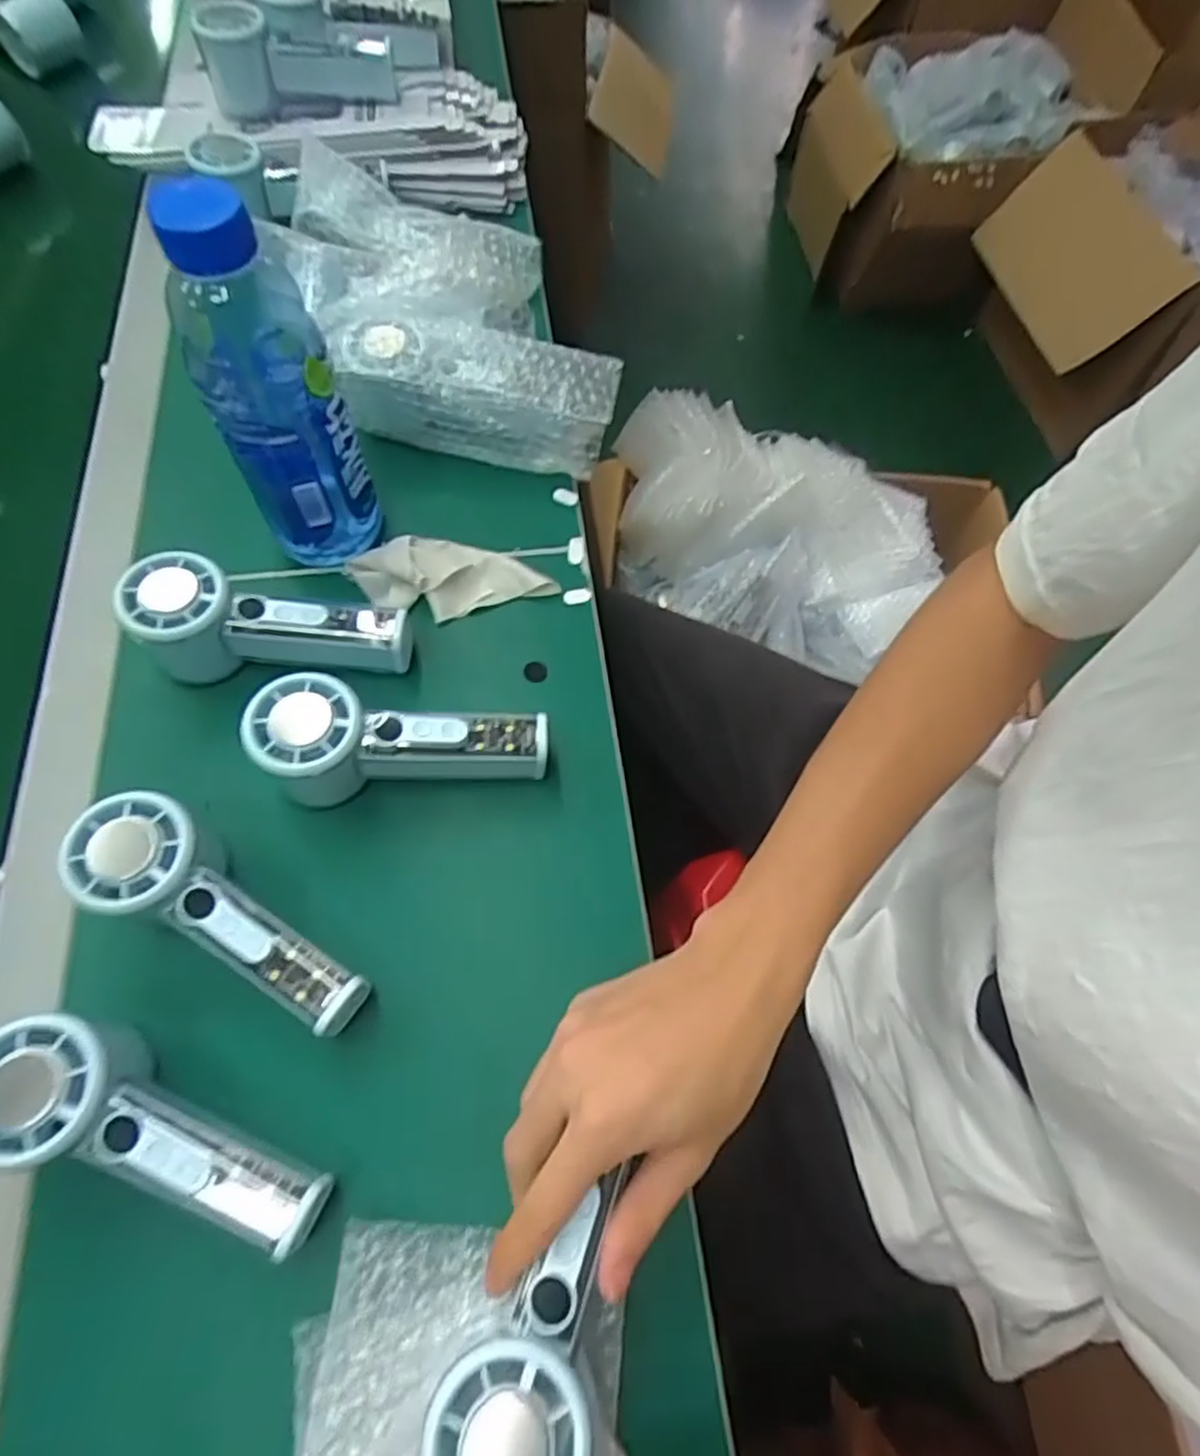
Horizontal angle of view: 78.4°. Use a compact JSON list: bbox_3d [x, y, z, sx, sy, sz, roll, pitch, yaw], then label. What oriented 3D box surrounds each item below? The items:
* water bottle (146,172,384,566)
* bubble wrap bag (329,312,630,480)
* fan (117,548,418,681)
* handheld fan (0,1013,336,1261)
[{"bbox_3d":[-0.177,-0.181,0.404,0.067,0.202,0.069,-23,68,-13],"label":"water bottle"},{"bbox_3d":[-0.087,-0.231,0.514,0.194,0.067,0.072,16,65,5],"label":"bubble wrap bag"},{"bbox_3d":[-0.191,-0.066,0.433,0.150,0.060,0.057,-4,65,-4],"label":"fan"},{"bbox_3d":[-0.188,0.174,0.322,0.151,0.062,0.053,17,65,6],"label":"handheld fan"}]

